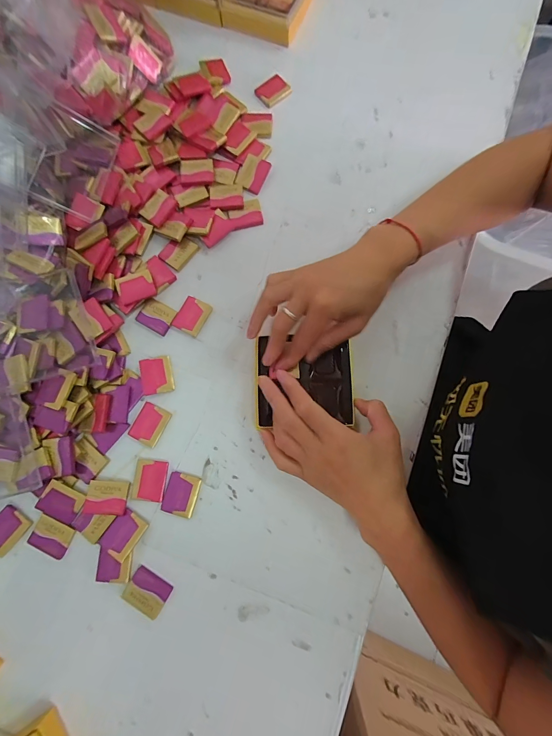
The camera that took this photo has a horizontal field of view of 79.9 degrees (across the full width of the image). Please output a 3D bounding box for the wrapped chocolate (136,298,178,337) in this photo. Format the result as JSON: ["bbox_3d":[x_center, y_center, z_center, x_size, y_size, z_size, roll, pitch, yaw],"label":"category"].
[{"bbox_3d":[-0.135,-0.058,0.372,0.039,0.006,0.031,30,81,4],"label":"wrapped chocolate"}]

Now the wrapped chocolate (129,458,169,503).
[{"bbox_3d":[-0.129,0.114,0.335,0.034,0.004,0.040,8,80,1],"label":"wrapped chocolate"}]

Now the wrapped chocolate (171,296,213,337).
[{"bbox_3d":[-0.094,-0.059,0.370,0.034,0.004,0.039,27,81,4],"label":"wrapped chocolate"}]

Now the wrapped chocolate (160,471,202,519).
[{"bbox_3d":[-0.096,0.127,0.332,0.033,0.007,0.040,16,80,2],"label":"wrapped chocolate"}]

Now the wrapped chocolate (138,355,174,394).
[{"bbox_3d":[-0.129,0.008,0.355,0.032,0.006,0.040,-15,81,-4],"label":"wrapped chocolate"}]

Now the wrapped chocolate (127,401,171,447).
[{"bbox_3d":[-0.134,0.059,0.347,0.033,0.004,0.040,26,81,4],"label":"wrapped chocolate"}]

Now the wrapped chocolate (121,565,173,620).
[{"bbox_3d":[-0.123,0.215,0.316,0.039,0.006,0.030,31,81,4],"label":"wrapped chocolate"}]

